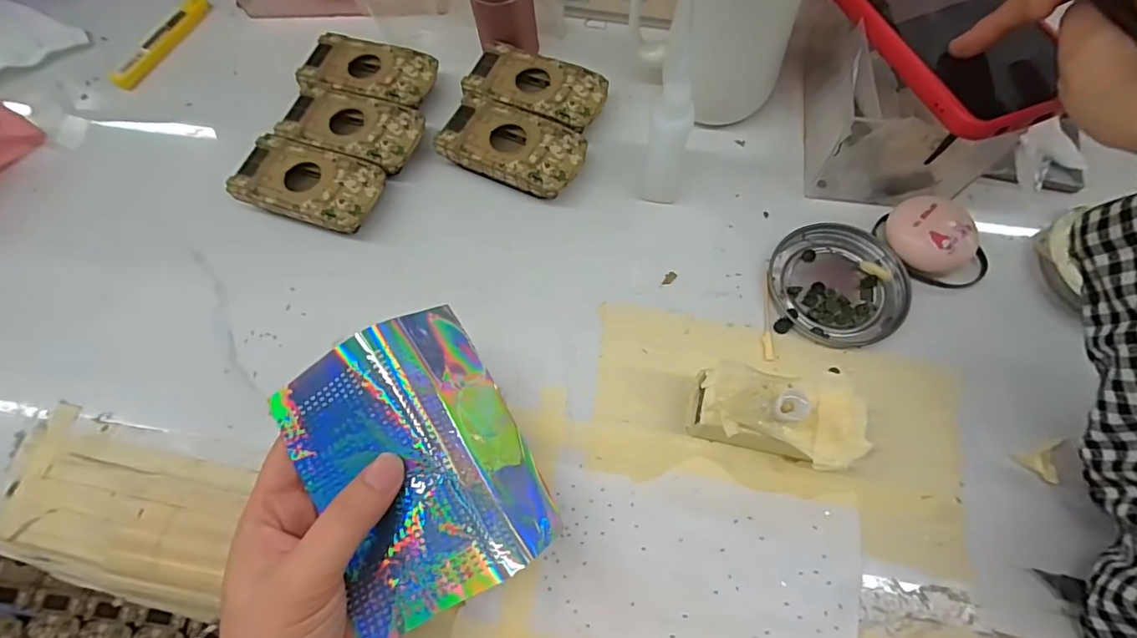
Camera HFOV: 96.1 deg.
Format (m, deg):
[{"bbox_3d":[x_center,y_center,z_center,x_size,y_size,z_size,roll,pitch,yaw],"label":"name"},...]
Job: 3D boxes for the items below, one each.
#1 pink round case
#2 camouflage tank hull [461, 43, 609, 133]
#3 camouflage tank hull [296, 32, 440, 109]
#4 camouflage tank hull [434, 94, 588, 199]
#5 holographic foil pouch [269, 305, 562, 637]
[{"bbox_3d":[0.218,-0.051,0.308,0.044,0.022,0.049,-31,70,-9],"label":"pink round case"},{"bbox_3d":[-0.022,-0.162,0.368,0.096,0.023,0.051,22,71,11],"label":"camouflage tank hull"},{"bbox_3d":[-0.146,-0.179,0.381,0.092,0.022,0.056,12,69,8],"label":"camouflage tank hull"},{"bbox_3d":[-0.036,-0.114,0.347,0.094,0.020,0.052,24,71,12],"label":"camouflage tank hull"},{"bbox_3d":[-0.070,0.063,0.229,0.092,0.023,0.123,-30,70,-9],"label":"holographic foil pouch"}]

